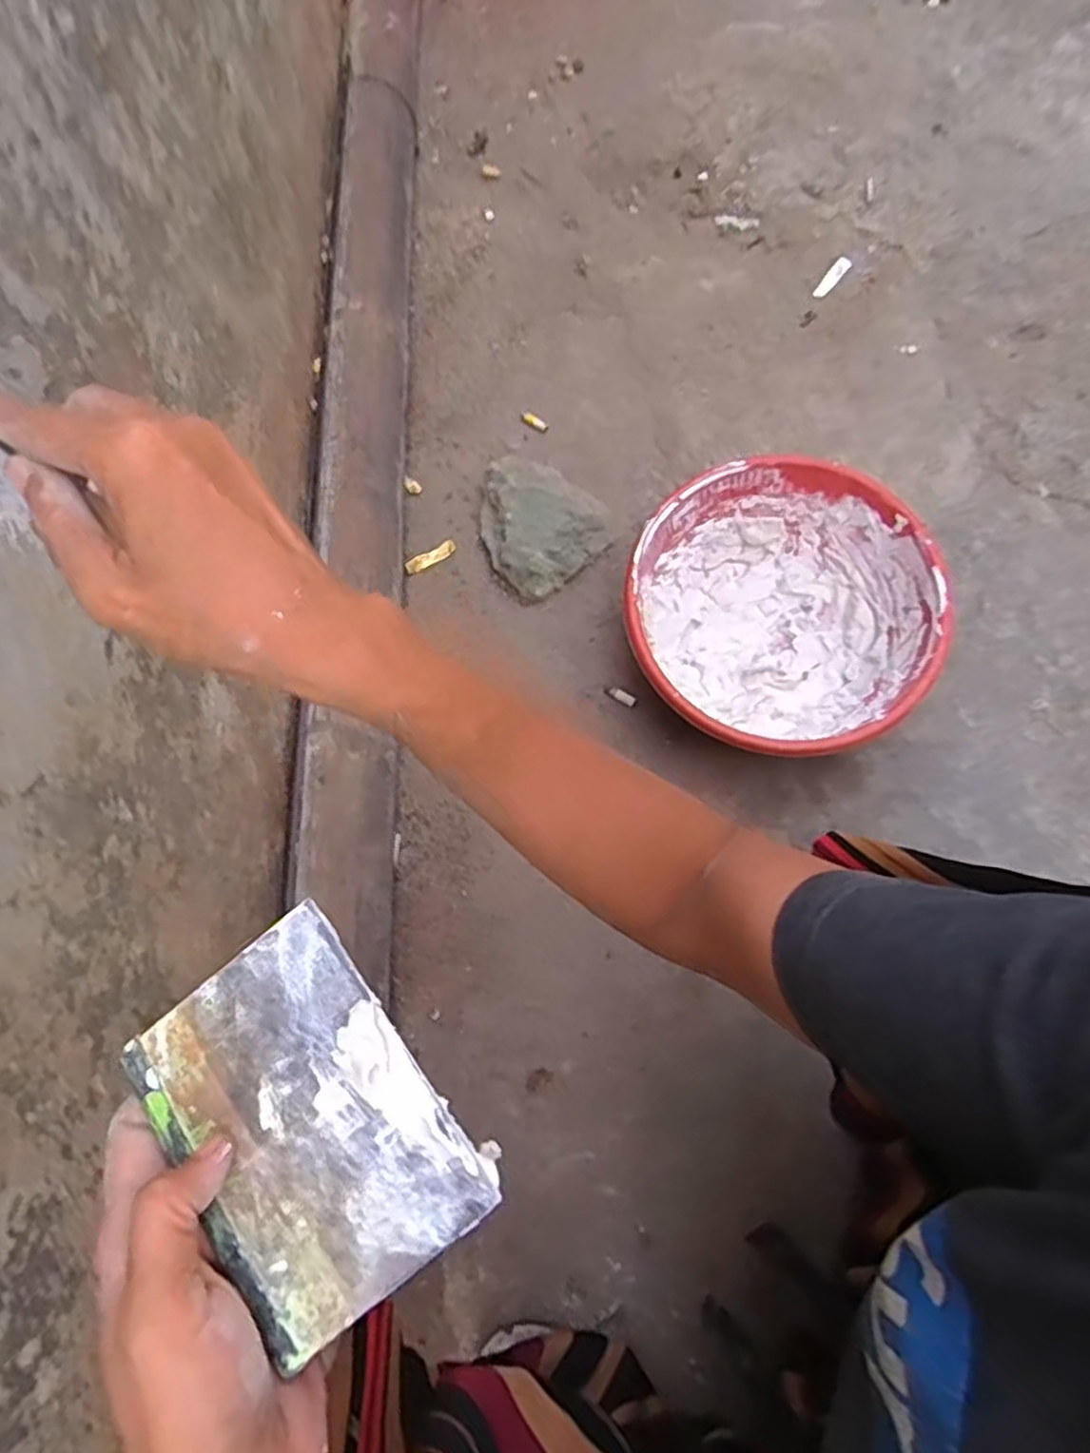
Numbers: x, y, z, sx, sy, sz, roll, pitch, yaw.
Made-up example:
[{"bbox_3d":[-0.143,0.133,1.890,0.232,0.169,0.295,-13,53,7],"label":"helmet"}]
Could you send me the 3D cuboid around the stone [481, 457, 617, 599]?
[{"bbox_3d":[-0.009,-0.200,0.740,0.117,0.048,0.126,-1,73,2],"label":"stone"}]

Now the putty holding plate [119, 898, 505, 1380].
[{"bbox_3d":[-0.083,0.132,0.253,0.087,0.010,0.117,-41,73,-1],"label":"putty holding plate"}]

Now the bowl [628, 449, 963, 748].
[{"bbox_3d":[0.200,-0.092,0.667,0.245,0.107,0.245,-1,73,2],"label":"bowl"}]

